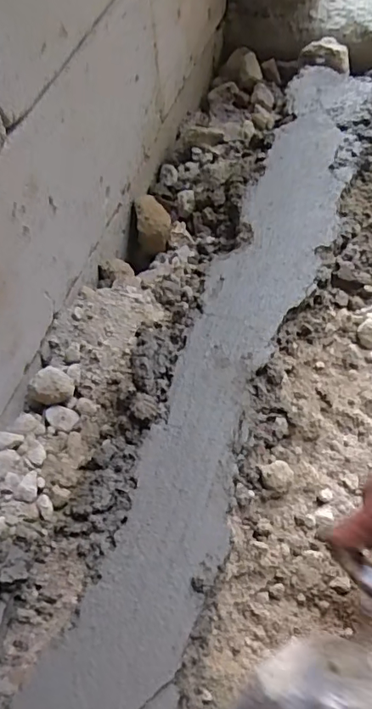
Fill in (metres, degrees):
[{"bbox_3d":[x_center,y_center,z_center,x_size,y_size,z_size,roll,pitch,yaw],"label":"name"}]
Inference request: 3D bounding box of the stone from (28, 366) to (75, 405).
[{"bbox_3d":[-0.142,0.035,0.548,0.043,0.030,0.034,17,63,7],"label":"stone"}]

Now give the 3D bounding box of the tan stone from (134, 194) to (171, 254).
[{"bbox_3d":[-0.044,-0.179,0.705,0.045,0.056,0.059,-2,60,3],"label":"tan stone"}]

